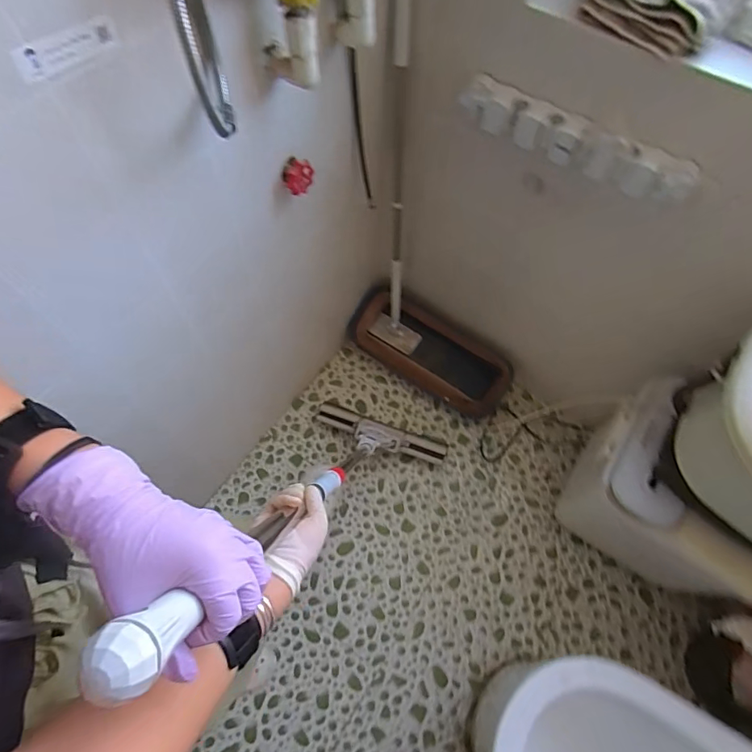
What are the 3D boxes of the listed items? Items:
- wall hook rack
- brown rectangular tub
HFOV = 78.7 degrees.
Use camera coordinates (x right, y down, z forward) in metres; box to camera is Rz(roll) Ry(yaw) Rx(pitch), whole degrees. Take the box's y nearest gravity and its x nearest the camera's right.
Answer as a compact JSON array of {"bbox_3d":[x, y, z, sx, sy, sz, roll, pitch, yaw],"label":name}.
[{"bbox_3d":[0.321,-0.390,0.765,0.406,0.067,0.055,32,67,13],"label":"wall hook rack"},{"bbox_3d":[0.156,-0.072,1.382,0.504,0.143,0.192,29,66,12],"label":"brown rectangular tub"}]

